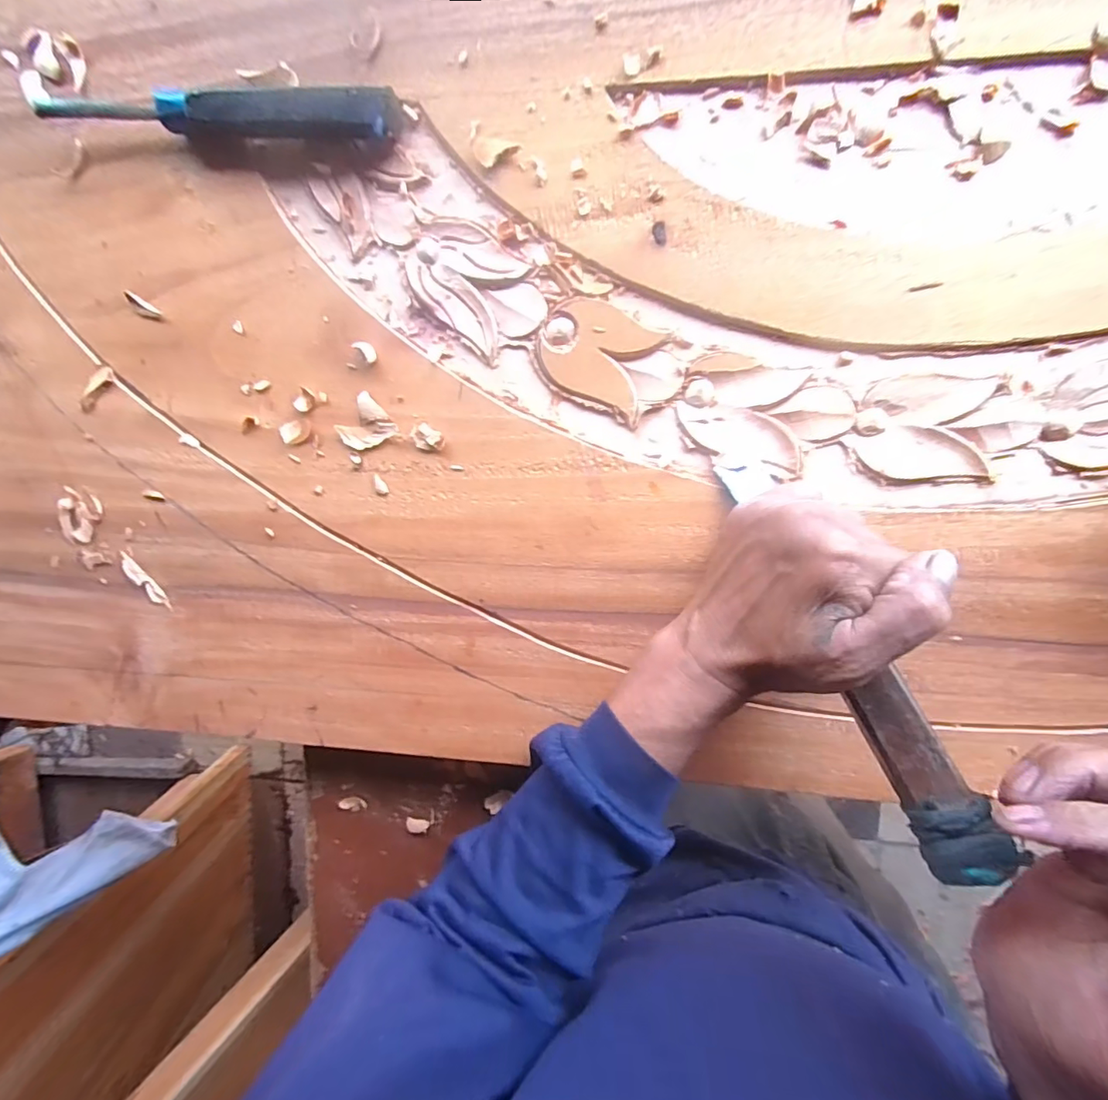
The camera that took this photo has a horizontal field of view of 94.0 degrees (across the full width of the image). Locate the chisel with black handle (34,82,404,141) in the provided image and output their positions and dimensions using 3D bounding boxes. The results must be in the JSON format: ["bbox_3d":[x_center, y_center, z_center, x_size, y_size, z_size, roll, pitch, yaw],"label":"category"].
[{"bbox_3d":[-0.204,-0.269,0.311,0.225,0.024,0.032,8,97,6],"label":"chisel with black handle"}]

